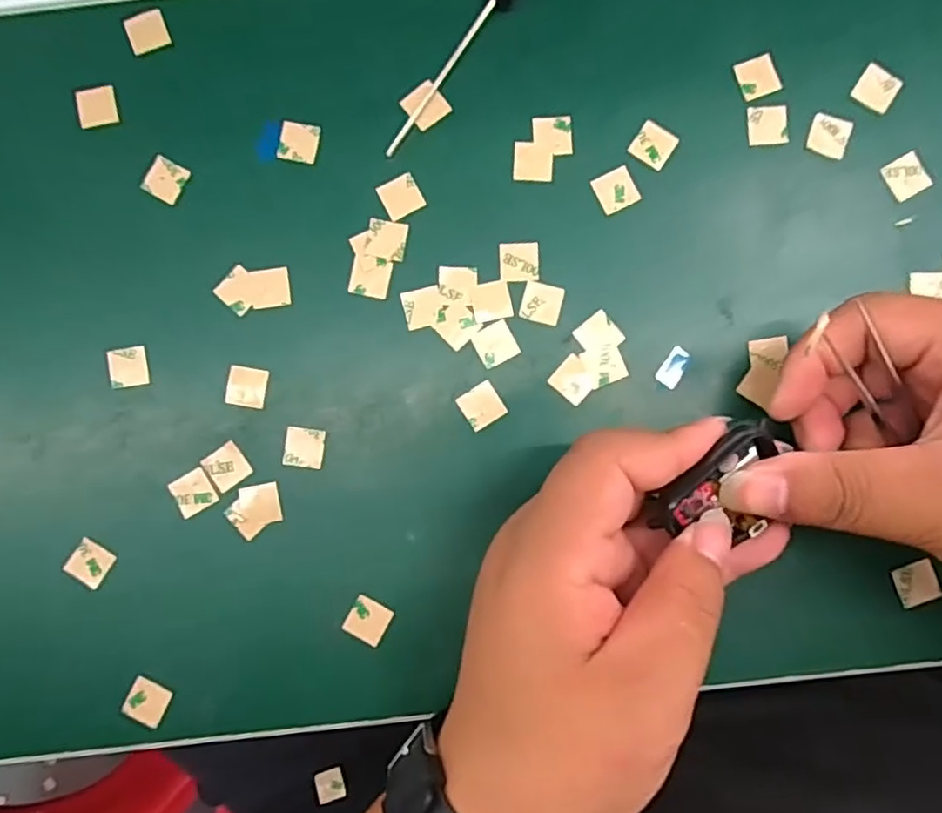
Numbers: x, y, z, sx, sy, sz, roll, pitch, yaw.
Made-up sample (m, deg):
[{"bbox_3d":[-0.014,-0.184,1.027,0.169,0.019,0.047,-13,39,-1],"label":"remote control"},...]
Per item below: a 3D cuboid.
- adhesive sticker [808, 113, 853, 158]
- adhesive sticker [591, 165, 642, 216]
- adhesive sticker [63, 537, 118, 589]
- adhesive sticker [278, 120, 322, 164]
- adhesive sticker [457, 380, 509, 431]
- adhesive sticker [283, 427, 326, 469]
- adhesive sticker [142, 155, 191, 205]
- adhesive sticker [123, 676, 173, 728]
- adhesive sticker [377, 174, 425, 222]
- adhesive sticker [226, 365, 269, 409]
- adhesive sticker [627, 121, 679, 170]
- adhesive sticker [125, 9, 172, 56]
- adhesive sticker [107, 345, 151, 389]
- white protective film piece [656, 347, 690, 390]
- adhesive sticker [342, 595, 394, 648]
[{"bbox_3d":[0.143,-0.108,0.254,0.015,0.004,0.015,17,94,5],"label":"adhesive sticker"},{"bbox_3d":[0.058,-0.086,0.255,0.016,0.004,0.015,-26,90,1],"label":"adhesive sticker"},{"bbox_3d":[-0.149,0.061,0.250,0.016,0.004,0.015,33,80,-1],"label":"adhesive sticker"},{"bbox_3d":[-0.069,-0.106,0.257,0.016,0.004,0.016,10,87,-2],"label":"adhesive sticker"},{"bbox_3d":[0.004,0.000,0.251,0.015,0.004,0.015,-32,85,-2],"label":"adhesive sticker"},{"bbox_3d":[-0.065,0.016,0.251,0.015,0.004,0.015,7,84,0],"label":"adhesive sticker"},{"bbox_3d":[-0.123,-0.091,0.256,0.015,0.004,0.016,27,88,2],"label":"adhesive sticker"},{"bbox_3d":[-0.125,0.114,0.247,0.015,0.004,0.015,24,82,-5],"label":"adhesive sticker"},{"bbox_3d":[-0.028,-0.084,0.256,0.015,0.004,0.015,-28,87,-3],"label":"adhesive sticker"},{"bbox_3d":[-0.088,-0.008,0.253,0.015,0.004,0.015,8,80,-7],"label":"adhesive sticker"},{"bbox_3d":[0.073,-0.105,0.253,0.016,0.004,0.016,33,88,2],"label":"adhesive sticker"},{"bbox_3d":[-0.132,-0.153,0.260,0.015,0.004,0.016,-23,91,-5],"label":"adhesive sticker"},{"bbox_3d":[-0.136,-0.016,0.254,0.015,0.004,0.016,-9,87,-7],"label":"adhesive sticker"},{"bbox_3d":[0.080,-0.015,0.250,0.009,0.004,0.016,34,89,2],"label":"white protective film piece"},{"bbox_3d":[-0.040,0.083,0.247,0.015,0.004,0.015,29,85,1],"label":"adhesive sticker"}]

